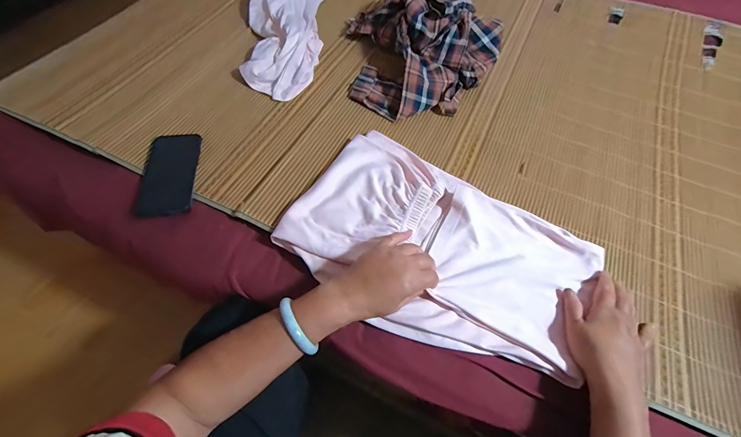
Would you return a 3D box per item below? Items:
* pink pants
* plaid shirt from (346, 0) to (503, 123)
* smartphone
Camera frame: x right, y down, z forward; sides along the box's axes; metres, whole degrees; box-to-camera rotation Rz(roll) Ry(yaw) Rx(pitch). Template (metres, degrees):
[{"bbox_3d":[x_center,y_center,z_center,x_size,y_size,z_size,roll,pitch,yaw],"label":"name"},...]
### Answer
[{"bbox_3d":[0.099,0.038,0.490,0.428,0.023,0.267,31,64,13],"label":"pink pants"},{"bbox_3d":[0.102,-0.370,0.680,0.307,0.113,0.318,-9,62,-8],"label":"plaid shirt"},{"bbox_3d":[-0.332,-0.079,0.544,0.083,0.009,0.163,-5,62,-6],"label":"smartphone"}]

